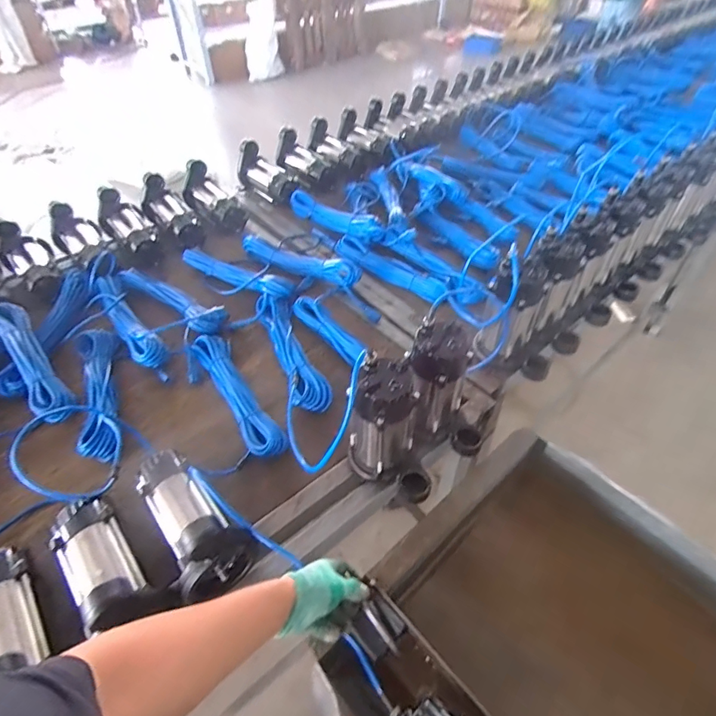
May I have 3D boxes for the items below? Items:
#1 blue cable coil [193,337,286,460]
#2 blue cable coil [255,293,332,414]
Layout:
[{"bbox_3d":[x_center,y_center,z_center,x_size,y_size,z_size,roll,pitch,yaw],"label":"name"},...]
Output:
[{"bbox_3d":[-0.255,0.067,0.922,0.075,0.043,0.355,-27,52,-22],"label":"blue cable coil"},{"bbox_3d":[-0.150,-0.020,0.991,0.083,0.049,0.354,-18,49,-14],"label":"blue cable coil"}]

